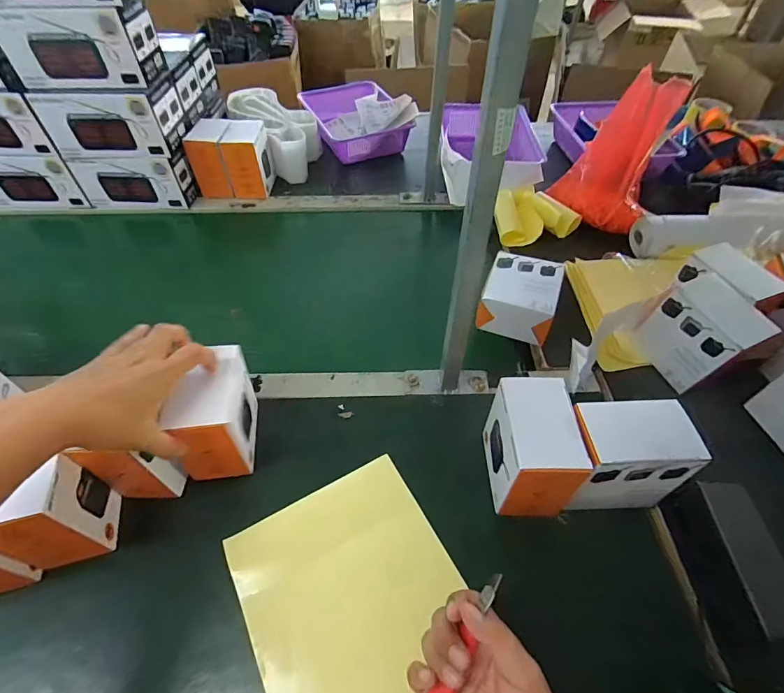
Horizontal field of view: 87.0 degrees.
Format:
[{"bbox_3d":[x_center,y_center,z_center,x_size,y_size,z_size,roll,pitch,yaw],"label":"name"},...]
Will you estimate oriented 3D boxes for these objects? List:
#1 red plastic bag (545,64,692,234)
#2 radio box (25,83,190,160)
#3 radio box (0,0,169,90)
[{"bbox_3d":[0.412,-0.358,0.778,0.163,0.268,0.090,22,12,17],"label":"red plastic bag"},{"bbox_3d":[-0.481,-0.397,0.720,0.197,0.097,0.104,-2,51,0],"label":"radio box"},{"bbox_3d":[-0.483,-0.474,0.648,0.196,0.099,0.094,-2,51,0],"label":"radio box"}]

